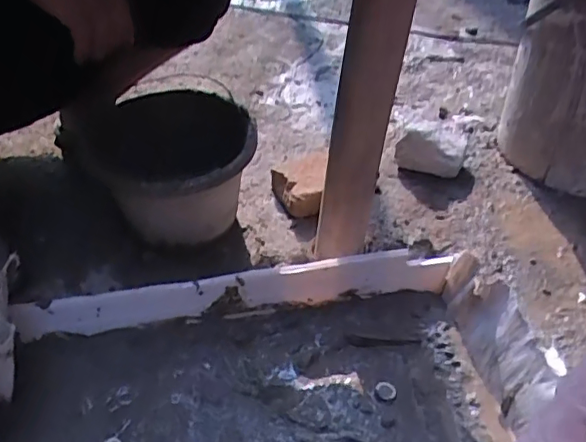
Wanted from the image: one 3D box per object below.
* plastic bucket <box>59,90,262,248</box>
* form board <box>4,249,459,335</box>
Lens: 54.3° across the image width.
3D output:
[{"bbox_3d":[-0.151,-0.066,0.800,0.193,0.156,0.211,0,41,0],"label":"plastic bucket"},{"bbox_3d":[-0.061,0.092,0.707,0.523,0.081,0.014,-7,41,-7],"label":"form board"}]

